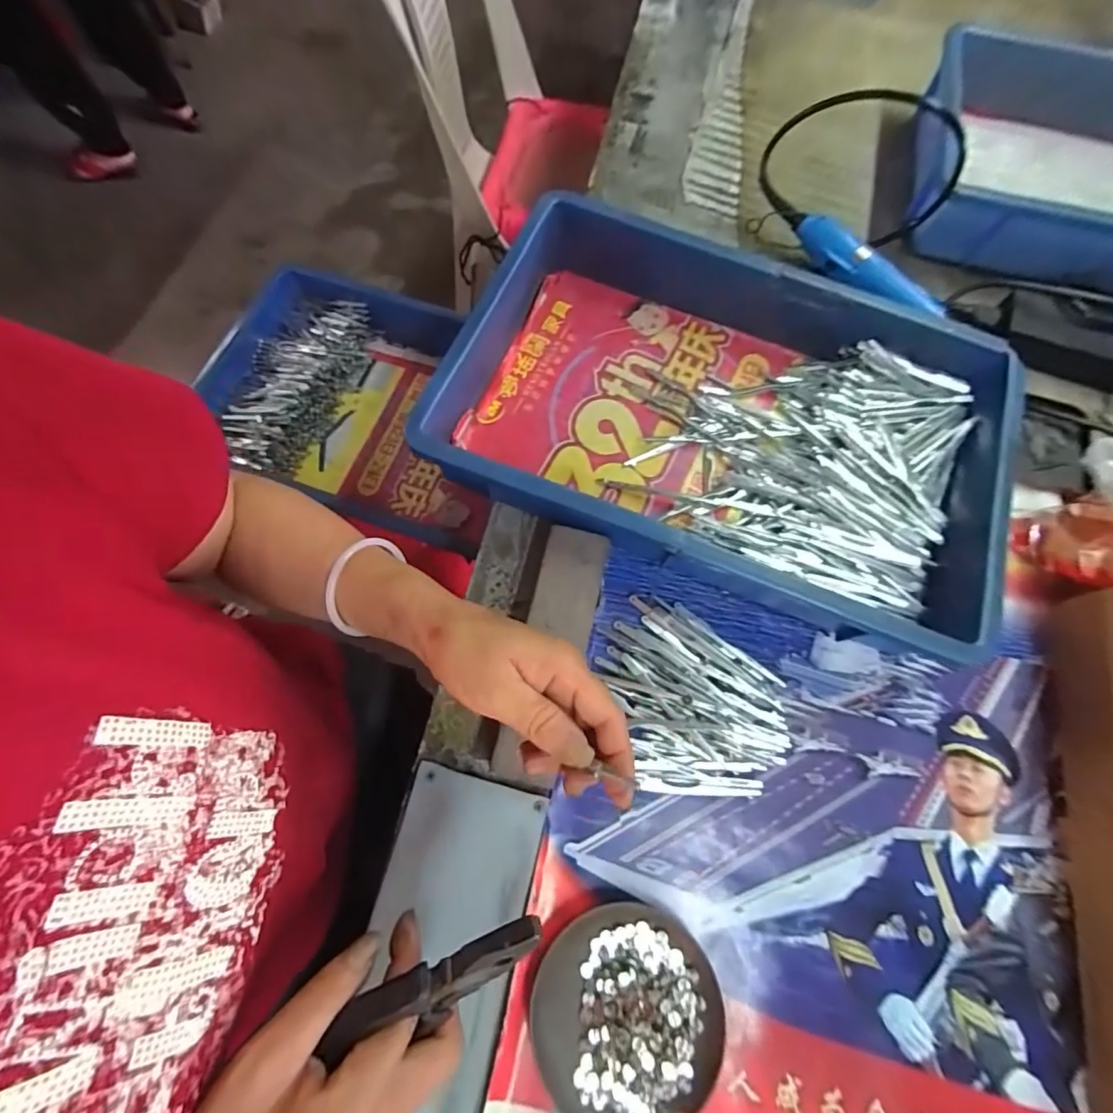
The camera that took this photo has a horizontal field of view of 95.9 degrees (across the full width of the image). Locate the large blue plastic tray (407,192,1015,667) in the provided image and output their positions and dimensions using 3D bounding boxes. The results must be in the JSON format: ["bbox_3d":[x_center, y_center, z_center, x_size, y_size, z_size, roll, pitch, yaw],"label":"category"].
[{"bbox_3d":[0.136,-0.113,0.421,0.421,0.079,0.277,21,71,5],"label":"large blue plastic tray"}]

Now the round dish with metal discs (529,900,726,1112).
[{"bbox_3d":[0.043,0.283,0.310,0.115,0.016,0.110,1,70,-2],"label":"round dish with metal discs"}]

